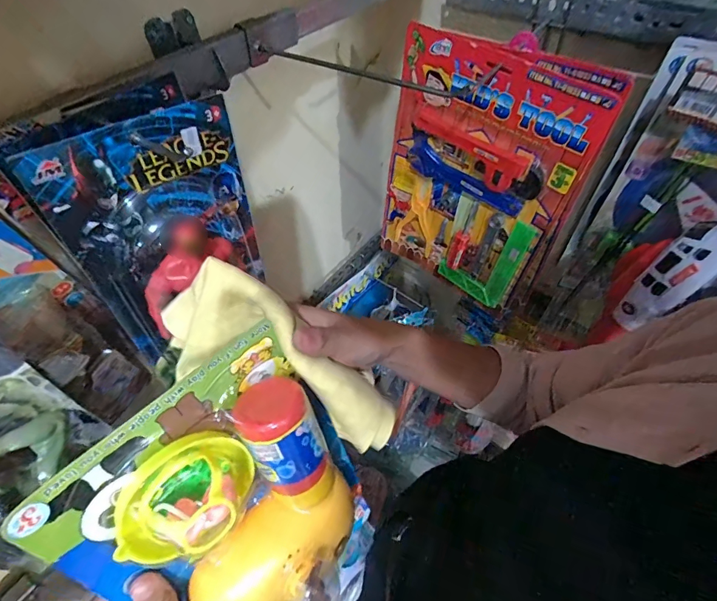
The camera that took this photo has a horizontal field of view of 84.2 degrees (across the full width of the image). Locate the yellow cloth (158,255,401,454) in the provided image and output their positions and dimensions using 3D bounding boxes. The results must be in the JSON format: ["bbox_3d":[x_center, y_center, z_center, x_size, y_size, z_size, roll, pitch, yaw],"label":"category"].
[{"bbox_3d":[-0.043,0.049,0.270,0.177,0.065,0.048,38,52,-18],"label":"yellow cloth"}]

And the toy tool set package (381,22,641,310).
[{"bbox_3d":[0.155,-0.160,0.563,0.272,0.355,0.035,34,59,25],"label":"toy tool set package"}]

